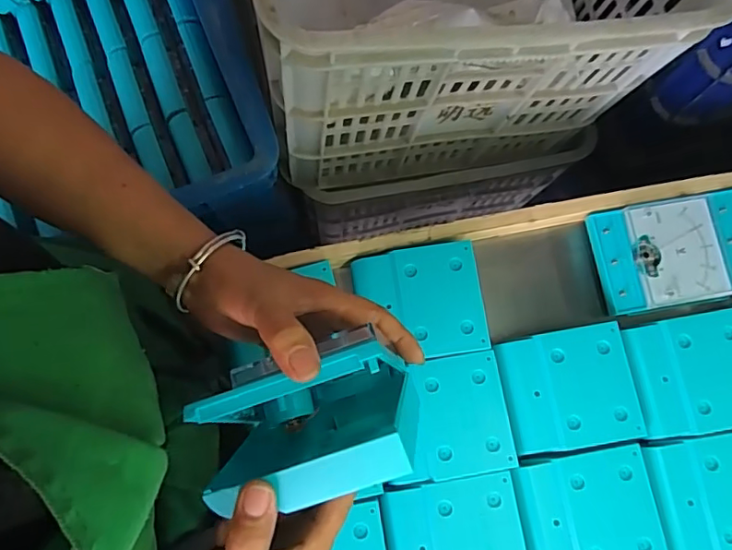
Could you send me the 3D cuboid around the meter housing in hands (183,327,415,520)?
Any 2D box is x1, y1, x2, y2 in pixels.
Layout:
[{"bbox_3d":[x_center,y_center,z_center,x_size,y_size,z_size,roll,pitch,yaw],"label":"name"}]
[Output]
[{"bbox_3d":[-0.033,0.090,0.318,0.116,0.098,0.073,-18,77,-4],"label":"meter housing in hands"}]

